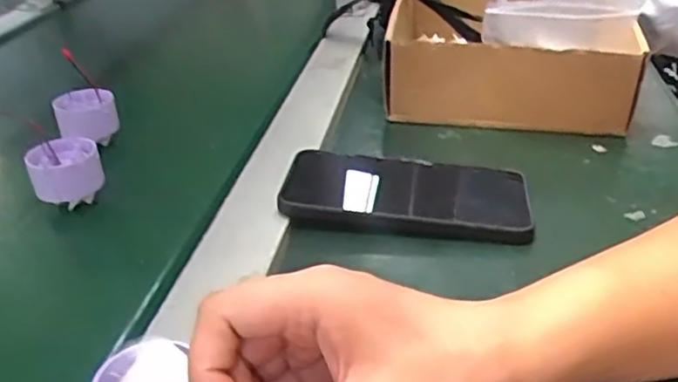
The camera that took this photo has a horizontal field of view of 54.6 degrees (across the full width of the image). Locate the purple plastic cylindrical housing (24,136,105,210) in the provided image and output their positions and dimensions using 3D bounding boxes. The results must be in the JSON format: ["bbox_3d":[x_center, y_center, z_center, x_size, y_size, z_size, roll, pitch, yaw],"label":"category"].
[{"bbox_3d":[-0.184,-0.014,0.445,0.045,0.034,0.034,-9,32,-15],"label":"purple plastic cylindrical housing"}]

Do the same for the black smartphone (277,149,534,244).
[{"bbox_3d":[0.045,0.001,0.444,0.159,0.017,0.077,4,31,6],"label":"black smartphone"}]

